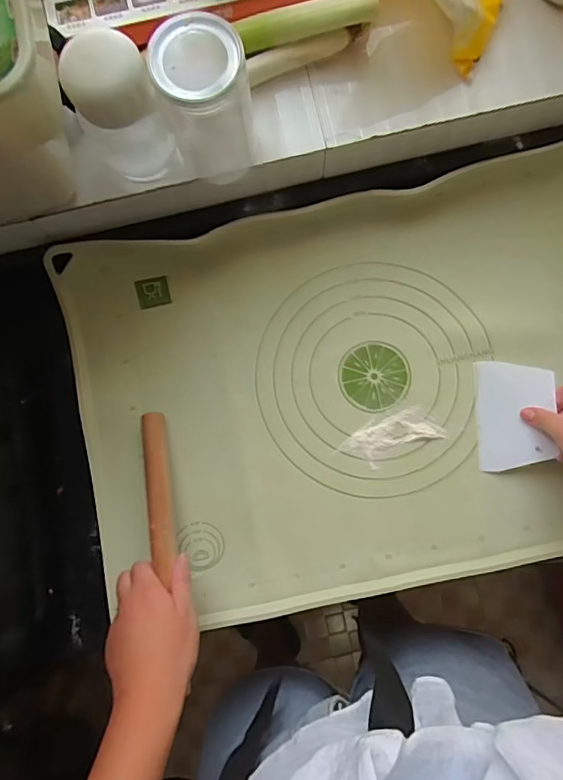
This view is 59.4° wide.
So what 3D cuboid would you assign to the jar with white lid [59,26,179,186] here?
[{"bbox_3d":[-0.138,-0.238,0.432,0.066,0.122,0.061,0,83,2],"label":"jar with white lid"}]

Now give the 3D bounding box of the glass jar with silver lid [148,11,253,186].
[{"bbox_3d":[-0.060,-0.238,0.427,0.065,0.128,0.068,0,83,2],"label":"glass jar with silver lid"}]

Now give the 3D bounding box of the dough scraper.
[{"bbox_3d":[0.249,0.028,0.526,0.075,0.006,0.115,-4,90,24],"label":"dough scraper"}]

